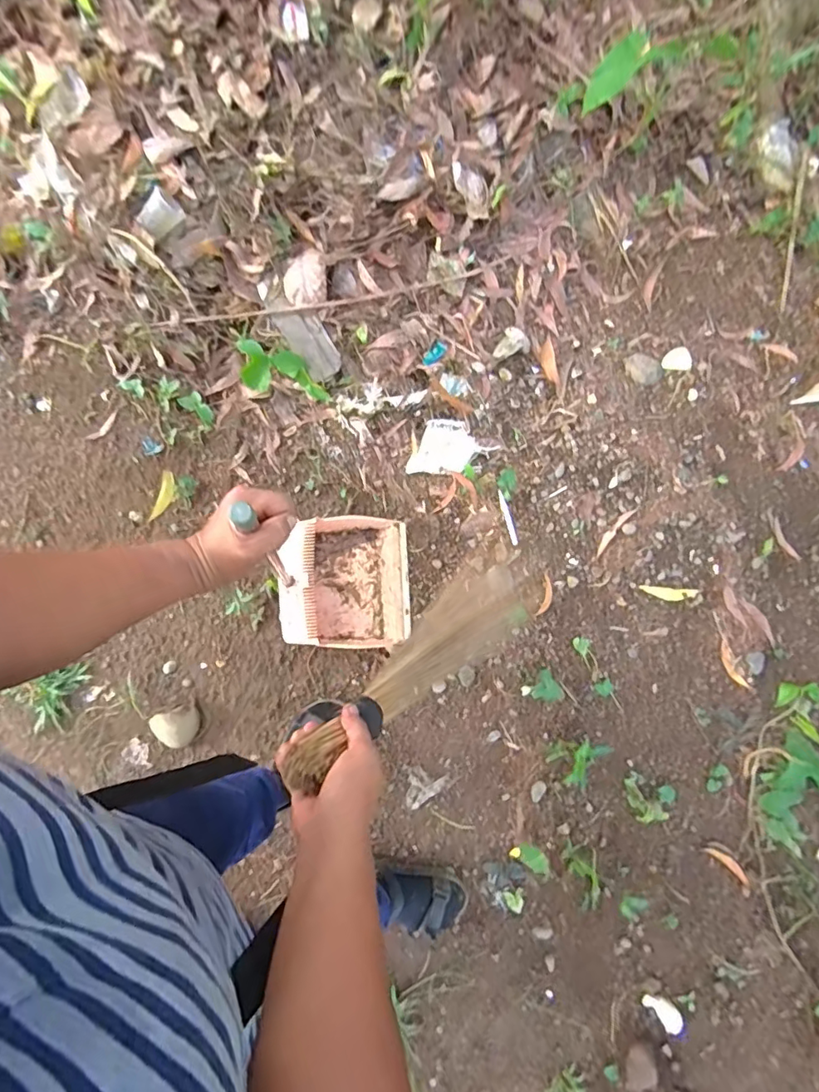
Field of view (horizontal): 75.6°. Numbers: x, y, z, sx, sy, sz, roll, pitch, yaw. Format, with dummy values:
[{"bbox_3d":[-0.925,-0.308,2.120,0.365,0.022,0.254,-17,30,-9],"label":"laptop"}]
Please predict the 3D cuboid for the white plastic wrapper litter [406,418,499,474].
[{"bbox_3d":[0.097,-0.219,1.180,0.202,0.033,0.116,0,79,0],"label":"white plastic wrapper litter"}]

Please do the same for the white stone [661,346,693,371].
[{"bbox_3d":[0.612,-0.429,1.214,0.079,0.019,0.059,-7,79,-1],"label":"white stone"}]

